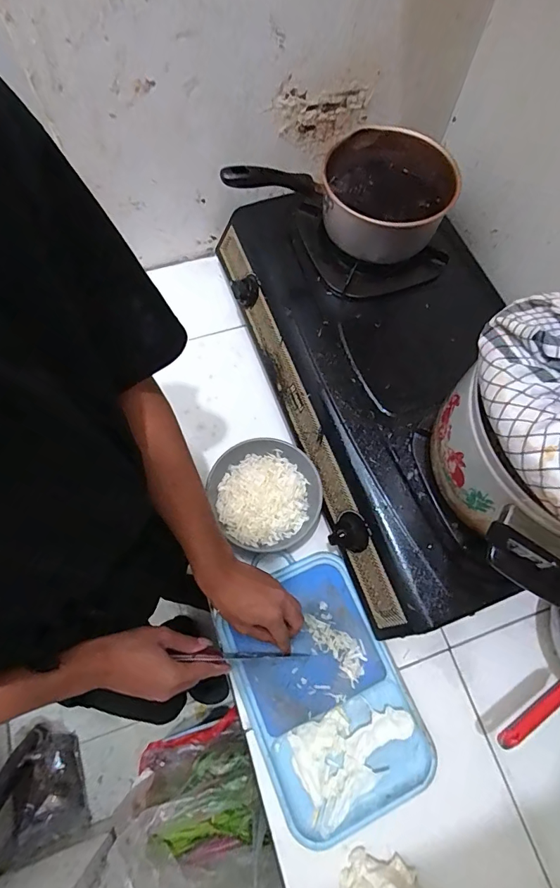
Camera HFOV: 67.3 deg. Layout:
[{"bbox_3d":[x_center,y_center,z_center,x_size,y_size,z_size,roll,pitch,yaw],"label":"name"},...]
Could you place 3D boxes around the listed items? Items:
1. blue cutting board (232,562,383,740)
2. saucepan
[{"bbox_3d":[0.032,0.268,0.556,0.171,0.011,0.161,-23,72,-11],"label":"blue cutting board"},{"bbox_3d":[0.097,-0.365,0.594,0.289,0.107,0.183,11,69,2],"label":"saucepan"}]

